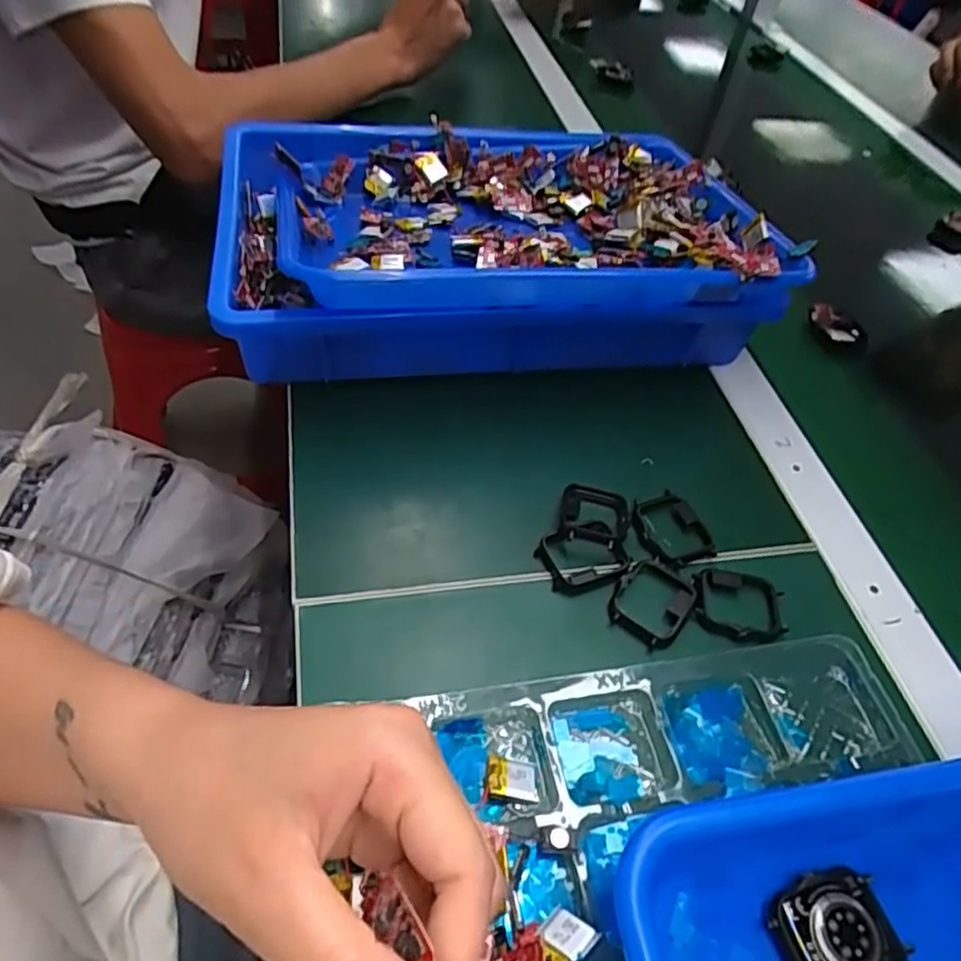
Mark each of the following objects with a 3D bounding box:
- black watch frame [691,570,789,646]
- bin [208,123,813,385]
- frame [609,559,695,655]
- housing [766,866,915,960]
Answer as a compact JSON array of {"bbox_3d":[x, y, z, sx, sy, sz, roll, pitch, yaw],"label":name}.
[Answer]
[{"bbox_3d":[0.134,0.063,0.354,0.047,0.005,0.041,6,45,-1],"label":"black watch frame"},{"bbox_3d":[0.003,-0.178,0.497,0.356,0.089,0.279,-4,47,-11],"label":"bin"},{"bbox_3d":[0.089,0.061,0.351,0.036,0.005,0.047,36,52,25],"label":"frame"},{"bbox_3d":[0.124,0.162,0.241,0.043,0.018,0.036,-11,48,-17],"label":"housing"}]

